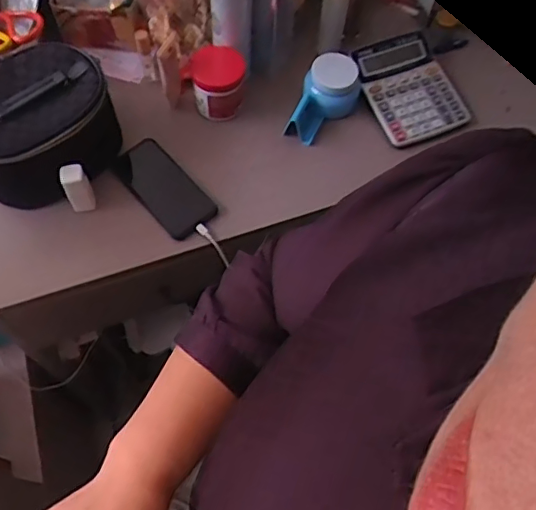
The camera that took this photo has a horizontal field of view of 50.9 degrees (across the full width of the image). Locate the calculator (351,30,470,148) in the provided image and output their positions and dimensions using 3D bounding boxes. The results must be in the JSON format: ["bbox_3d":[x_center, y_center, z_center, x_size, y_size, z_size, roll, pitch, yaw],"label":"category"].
[{"bbox_3d":[0.216,-0.258,0.869,0.130,0.019,0.174,-22,82,-11],"label":"calculator"}]

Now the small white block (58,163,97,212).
[{"bbox_3d":[-0.256,-0.088,0.762,0.031,0.082,0.029,-19,67,-12],"label":"small white block"}]

